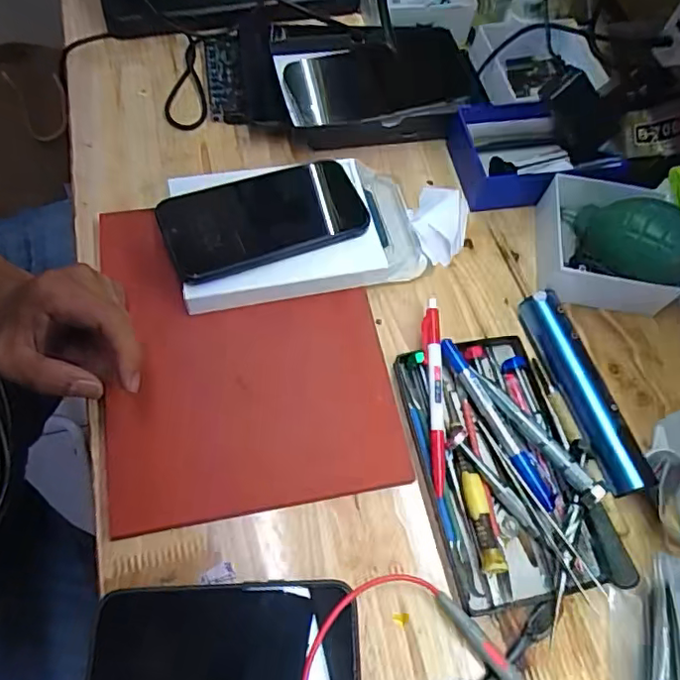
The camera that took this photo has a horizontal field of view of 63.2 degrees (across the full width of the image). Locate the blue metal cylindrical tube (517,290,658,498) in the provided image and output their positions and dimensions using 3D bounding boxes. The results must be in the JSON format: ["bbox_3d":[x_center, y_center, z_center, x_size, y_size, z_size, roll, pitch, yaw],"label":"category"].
[{"bbox_3d":[0.170,0.036,0.392,0.028,0.031,0.149,-16,66,-11],"label":"blue metal cylindrical tube"}]

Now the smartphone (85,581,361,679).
[{"bbox_3d":[-0.064,0.179,0.314,0.146,0.013,0.073,0,64,-4],"label":"smartphone"}]

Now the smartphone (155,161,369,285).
[{"bbox_3d":[-0.053,-0.090,0.412,0.150,0.016,0.072,-18,72,-13],"label":"smartphone"}]

